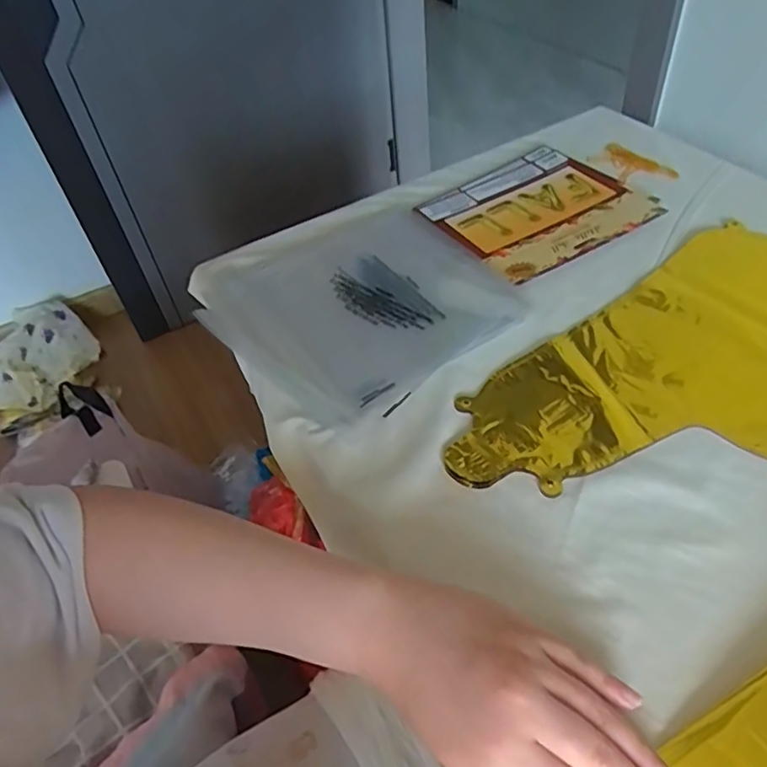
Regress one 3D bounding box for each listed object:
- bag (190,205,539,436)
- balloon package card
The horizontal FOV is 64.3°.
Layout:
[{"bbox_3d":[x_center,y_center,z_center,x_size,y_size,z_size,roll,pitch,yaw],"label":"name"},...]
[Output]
[{"bbox_3d":[-0.021,-0.077,0.548,0.239,0.020,0.223,-32,52,-21],"label":"bag"},{"bbox_3d":[0.155,-0.180,0.627,0.190,0.006,0.169,-27,50,-18],"label":"balloon package card"}]

